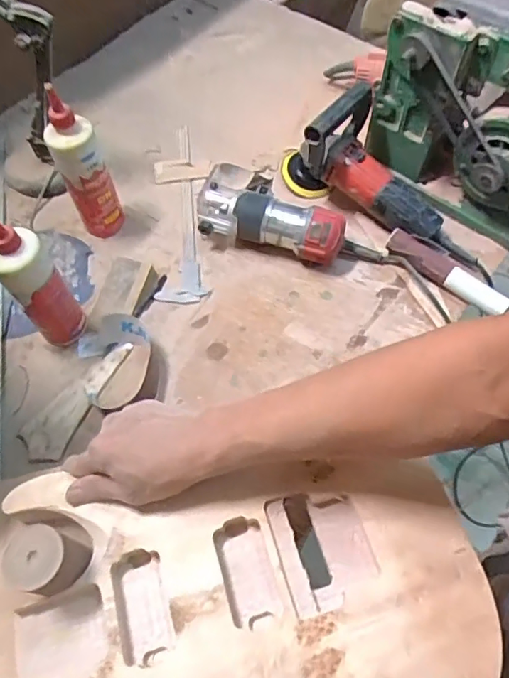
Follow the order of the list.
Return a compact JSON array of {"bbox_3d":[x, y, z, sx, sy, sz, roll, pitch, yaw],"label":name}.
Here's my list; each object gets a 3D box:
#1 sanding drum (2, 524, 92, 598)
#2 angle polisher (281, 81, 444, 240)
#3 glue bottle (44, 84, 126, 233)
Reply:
[{"bbox_3d":[-0.169,0.183,0.431,0.044,0.077,0.046,0,60,0],"label":"sanding drum"},{"bbox_3d":[0.167,-0.262,0.780,0.271,0.160,0.104,25,64,14],"label":"angle polisher"},{"bbox_3d":[-0.239,-0.236,0.736,0.063,0.231,0.055,-25,63,-13],"label":"glue bottle"}]

